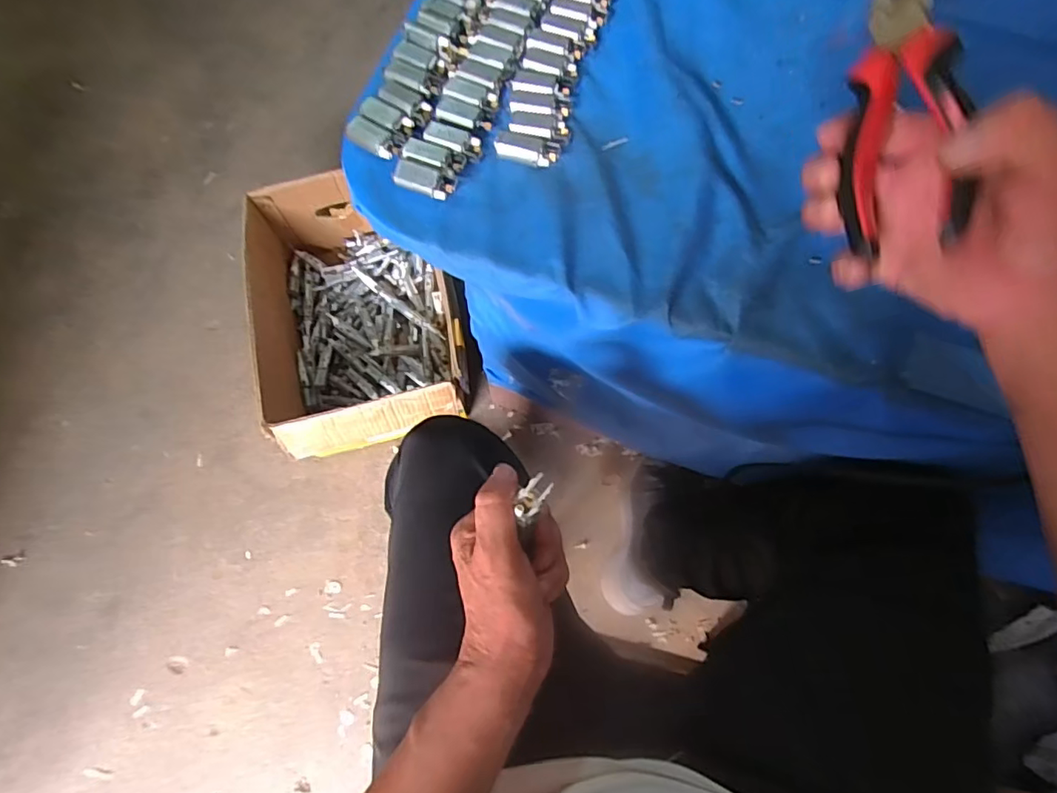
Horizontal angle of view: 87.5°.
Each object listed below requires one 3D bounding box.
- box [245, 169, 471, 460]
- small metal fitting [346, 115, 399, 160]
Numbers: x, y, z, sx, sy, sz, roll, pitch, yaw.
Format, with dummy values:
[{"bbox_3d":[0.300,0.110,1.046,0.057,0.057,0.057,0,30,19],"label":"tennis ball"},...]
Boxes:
[{"bbox_3d":[-0.293,-0.140,0.979,0.307,0.186,0.468,-14,74,-4],"label":"box"},{"bbox_3d":[-0.117,-0.195,0.418,0.044,0.009,0.020,31,75,9],"label":"small metal fitting"}]

